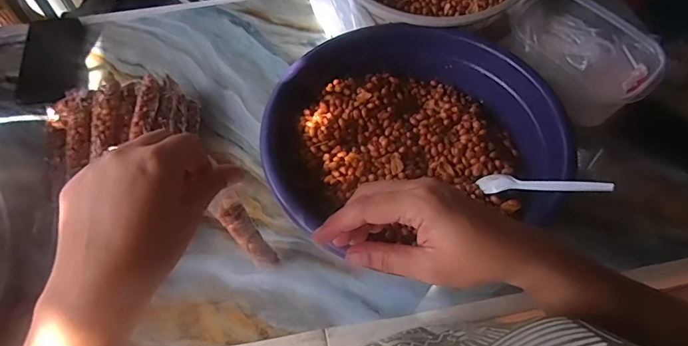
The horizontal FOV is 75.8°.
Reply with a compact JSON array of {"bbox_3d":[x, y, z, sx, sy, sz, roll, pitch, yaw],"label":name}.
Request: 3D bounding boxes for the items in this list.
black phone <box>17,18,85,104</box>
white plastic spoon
[{"bbox_3d":[-0.457,-0.179,0.693,0.093,0.006,0.158,-13,69,-10],"label":"black phone"},{"bbox_3d":[0.206,0.013,0.469,0.141,0.009,0.024,1,49,50],"label":"white plastic spoon"}]

